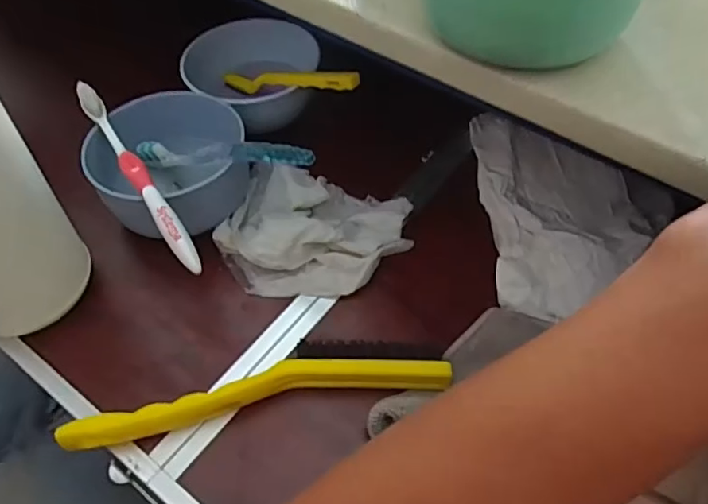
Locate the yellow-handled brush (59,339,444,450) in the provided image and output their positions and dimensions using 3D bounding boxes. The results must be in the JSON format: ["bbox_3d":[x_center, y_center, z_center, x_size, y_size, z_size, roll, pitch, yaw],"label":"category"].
[{"bbox_3d":[-0.053,0.078,0.330,0.216,0.023,0.040,-8,55,-6],"label":"yellow-handled brush"}]

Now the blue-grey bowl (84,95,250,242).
[{"bbox_3d":[-0.129,-0.062,0.407,0.107,0.065,0.108,0,54,0],"label":"blue-grey bowl"}]

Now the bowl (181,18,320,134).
[{"bbox_3d":[-0.078,-0.147,0.474,0.102,0.048,0.111,0,54,0],"label":"bowl"}]

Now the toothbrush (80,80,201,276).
[{"bbox_3d":[-0.143,-0.052,0.366,0.014,0.021,0.177,-29,60,-19],"label":"toothbrush"}]

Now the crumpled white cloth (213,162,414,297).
[{"bbox_3d":[-0.029,-0.016,0.393,0.123,0.029,0.100,13,56,10],"label":"crumpled white cloth"}]

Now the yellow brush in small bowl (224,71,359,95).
[{"bbox_3d":[-0.051,-0.137,0.444,0.020,0.015,0.167,-41,36,-25],"label":"yellow brush in small bowl"}]

